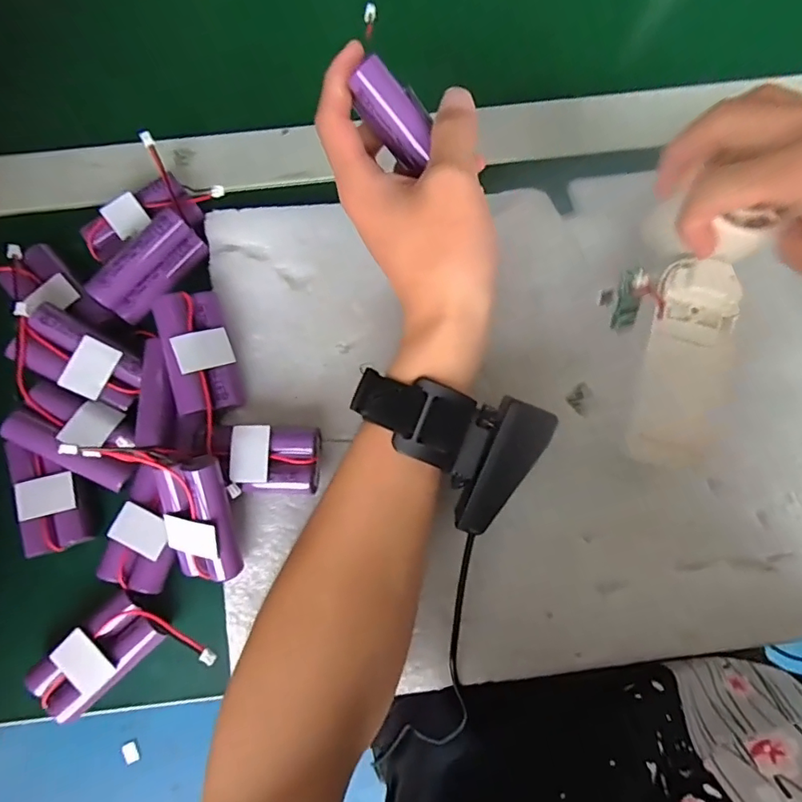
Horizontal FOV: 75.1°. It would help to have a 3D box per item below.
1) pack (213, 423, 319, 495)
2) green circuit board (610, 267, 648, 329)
[{"bbox_3d":[-0.072,0.032,0.283,0.055,0.021,0.035,2,80,0],"label":"pack"},{"bbox_3d":[0.124,-0.054,0.282,0.012,0.037,0.008,-7,47,-2],"label":"green circuit board"}]

